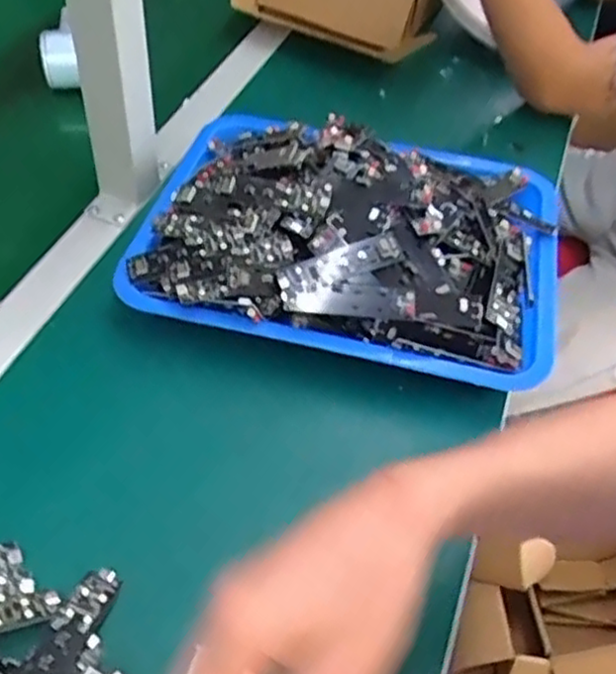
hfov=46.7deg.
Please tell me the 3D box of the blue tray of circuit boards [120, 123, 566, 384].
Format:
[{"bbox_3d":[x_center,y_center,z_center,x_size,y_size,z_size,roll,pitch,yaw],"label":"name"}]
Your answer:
[{"bbox_3d":[0.037,-0.097,0.563,0.327,0.064,0.251,14,50,6],"label":"blue tray of circuit boards"}]

